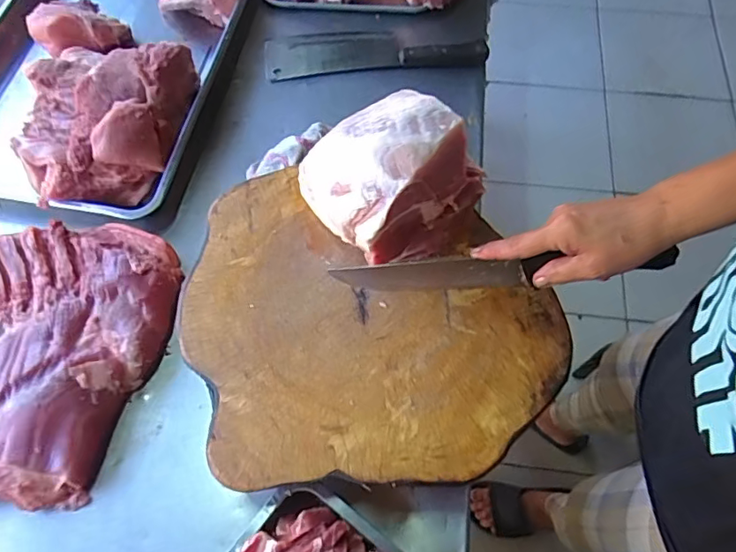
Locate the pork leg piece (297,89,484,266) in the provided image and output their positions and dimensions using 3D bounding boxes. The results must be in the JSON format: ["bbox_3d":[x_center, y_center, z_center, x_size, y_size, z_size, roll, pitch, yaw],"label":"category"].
[{"bbox_3d":[0.023,-0.113,0.577,0.157,0.140,0.163,-41,70,-19],"label":"pork leg piece"}]

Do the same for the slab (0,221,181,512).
[{"bbox_3d":[-0.411,0.089,0.641,0.314,0.051,0.331,2,63,1],"label":"slab"}]

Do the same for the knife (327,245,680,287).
[{"bbox_3d":[0.124,-0.004,0.516,0.310,0.047,0.015,-2,63,7],"label":"knife"}]

